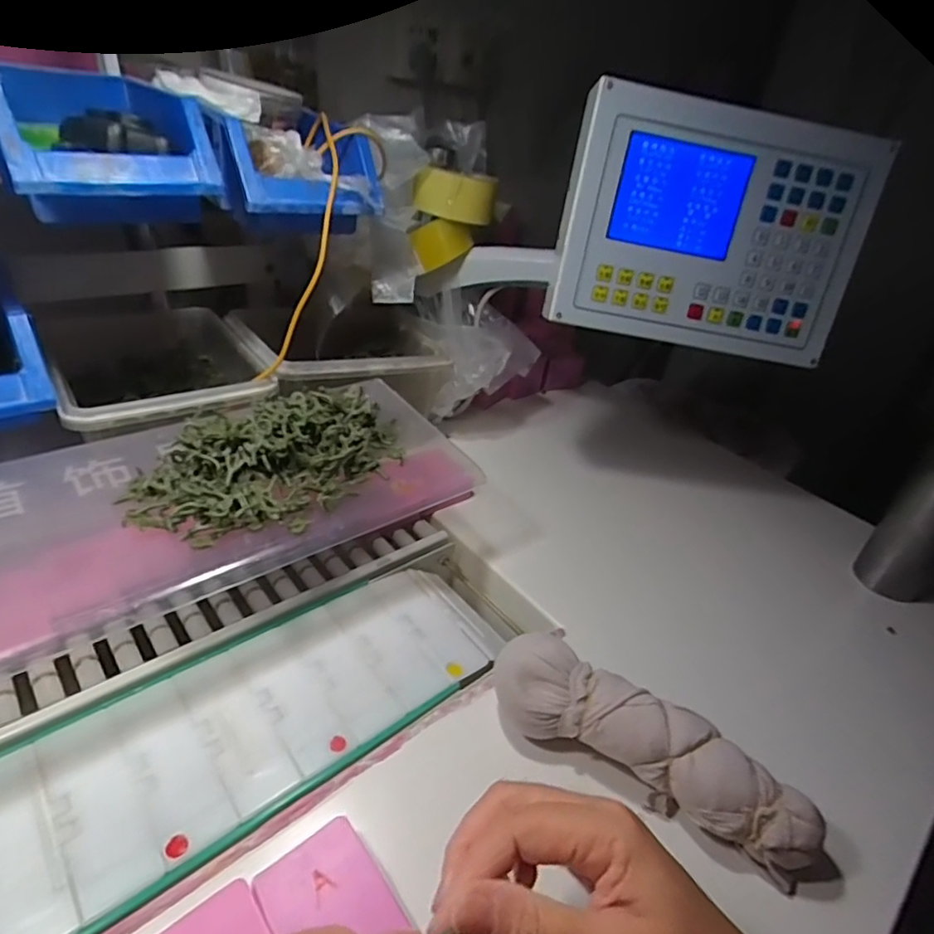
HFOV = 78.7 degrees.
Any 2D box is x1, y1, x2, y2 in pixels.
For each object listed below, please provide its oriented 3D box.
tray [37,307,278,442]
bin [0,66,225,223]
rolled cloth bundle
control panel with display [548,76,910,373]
[{"bbox_3d":[-0.290,-0.082,0.535,0.157,0.065,0.221,-16,42,-33],"label":"tray"},{"bbox_3d":[-0.269,-0.243,0.414,0.123,0.076,0.185,-17,52,-34],"label":"bin"},{"bbox_3d":[0.112,0.173,0.361,0.201,0.051,0.049,24,36,20],"label":"rolled cloth bundle"},{"bbox_3d":[0.206,-0.200,0.491,0.243,0.185,0.045,7,20,-1],"label":"control panel with display"}]

